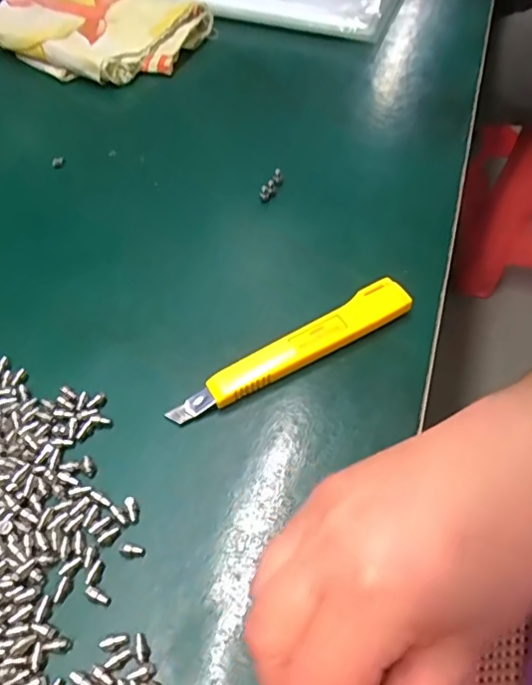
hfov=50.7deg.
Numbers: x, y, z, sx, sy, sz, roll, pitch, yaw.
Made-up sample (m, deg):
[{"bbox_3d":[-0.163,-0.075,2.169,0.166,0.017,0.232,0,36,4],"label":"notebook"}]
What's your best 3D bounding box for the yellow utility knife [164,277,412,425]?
[{"bbox_3d":[0.014,0.004,0.282,0.132,0.014,0.020,-26,57,-16],"label":"yellow utility knife"}]

